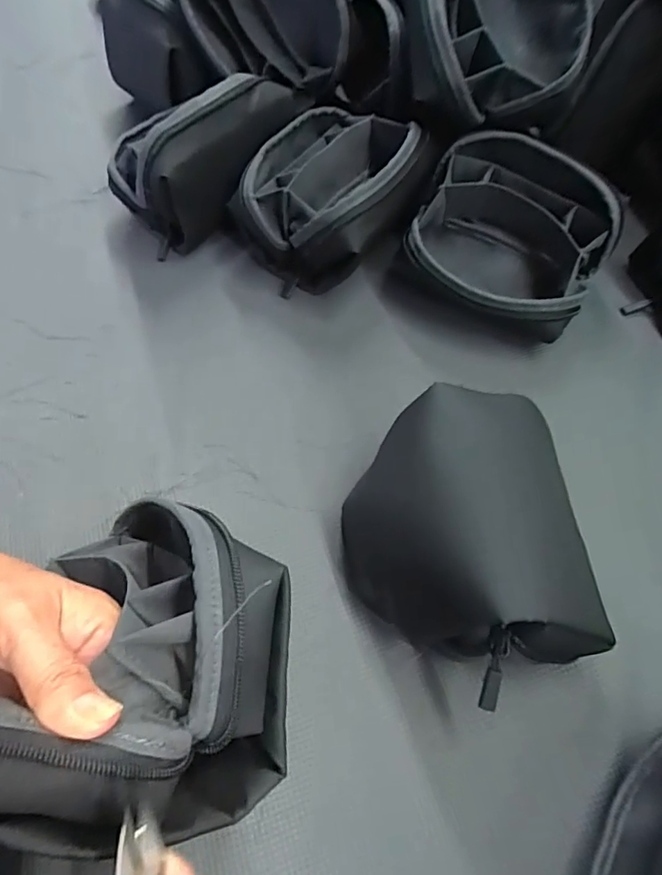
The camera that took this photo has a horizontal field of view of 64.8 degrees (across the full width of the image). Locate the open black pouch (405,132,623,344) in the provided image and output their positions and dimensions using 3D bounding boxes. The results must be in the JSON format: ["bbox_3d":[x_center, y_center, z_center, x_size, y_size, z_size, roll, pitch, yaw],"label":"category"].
[{"bbox_3d":[0.149,-0.162,0.459,0.159,0.120,0.124,25,63,12],"label":"open black pouch"}]

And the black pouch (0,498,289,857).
[{"bbox_3d":[-0.083,0.095,0.213,0.127,0.067,0.110,1,61,-1],"label":"black pouch"}]

